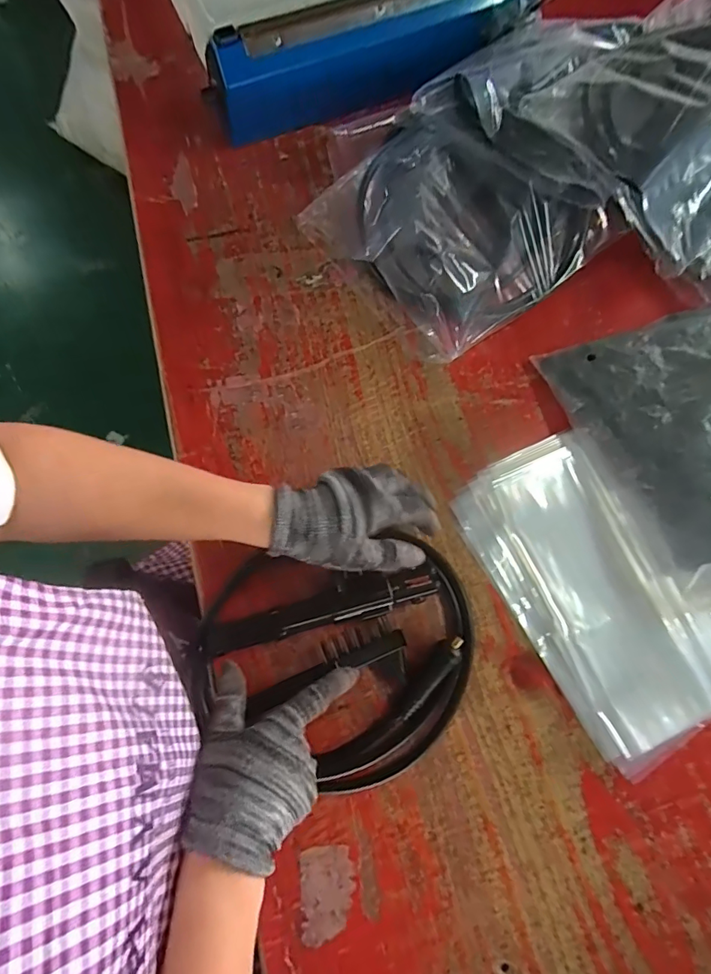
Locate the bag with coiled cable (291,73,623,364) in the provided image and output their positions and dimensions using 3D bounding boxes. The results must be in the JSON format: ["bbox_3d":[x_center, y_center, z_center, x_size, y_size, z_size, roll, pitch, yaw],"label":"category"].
[{"bbox_3d":[0.100,-0.293,0.503,0.244,0.057,0.266,-40,80,-10],"label":"bag with coiled cable"}]

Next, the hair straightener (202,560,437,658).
[{"bbox_3d":[-0.029,0.105,0.408,0.201,0.023,0.037,-15,77,-5],"label":"hair straightener"}]

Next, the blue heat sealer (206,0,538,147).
[{"bbox_3d":[0.027,-0.543,0.494,0.404,0.249,0.084,-22,77,-6],"label":"blue heat sealer"}]

